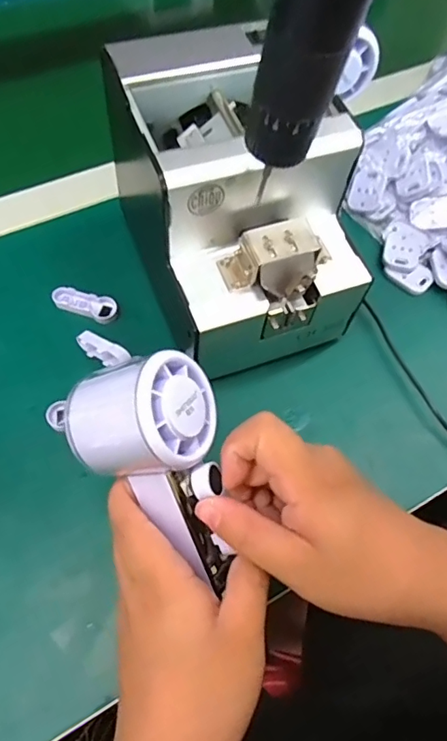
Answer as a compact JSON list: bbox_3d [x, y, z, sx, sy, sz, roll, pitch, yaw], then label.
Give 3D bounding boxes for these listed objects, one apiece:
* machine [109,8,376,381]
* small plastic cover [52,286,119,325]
[{"bbox_3d":[0.008,-0.109,0.354,0.142,0.146,0.173,-15,63,-12],"label":"machine"},{"bbox_3d":[-0.109,-0.053,0.400,0.050,0.006,0.021,17,61,5],"label":"small plastic cover"}]

